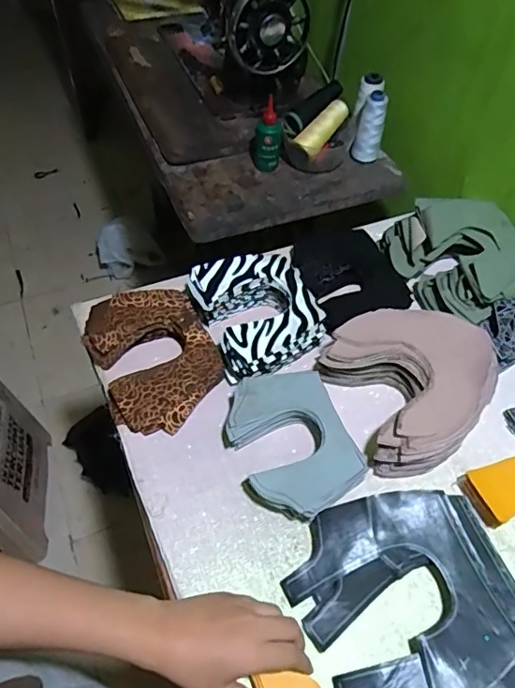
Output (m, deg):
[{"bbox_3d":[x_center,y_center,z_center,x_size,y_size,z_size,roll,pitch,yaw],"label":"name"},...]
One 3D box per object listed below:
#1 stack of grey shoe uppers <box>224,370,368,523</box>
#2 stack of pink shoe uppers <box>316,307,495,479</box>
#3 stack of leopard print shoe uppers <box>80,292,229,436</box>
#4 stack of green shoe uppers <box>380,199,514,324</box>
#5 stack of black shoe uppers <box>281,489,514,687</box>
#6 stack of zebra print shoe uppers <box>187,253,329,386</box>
[{"bbox_3d":[0.035,0.106,0.563,0.122,0.041,0.160,-16,55,-12],"label":"stack of grey shoe uppers"},{"bbox_3d":[0.181,0.039,0.603,0.183,0.058,0.180,-21,56,-15],"label":"stack of pink shoe uppers"},{"bbox_3d":[-0.125,0.013,0.633,0.139,0.049,0.185,-21,58,-17],"label":"stack of leopard print shoe uppers"},{"bbox_3d":[0.289,-0.121,0.706,0.177,0.075,0.167,-22,58,-18],"label":"stack of green shoe uppers"},{"bbox_3d":[0.142,0.237,0.476,0.186,0.033,0.203,-22,56,-16],"label":"stack of black shoe uppers"},{"bbox_3d":[0.004,-0.038,0.657,0.139,0.059,0.158,-20,57,-16],"label":"stack of zebra print shoe uppers"}]

